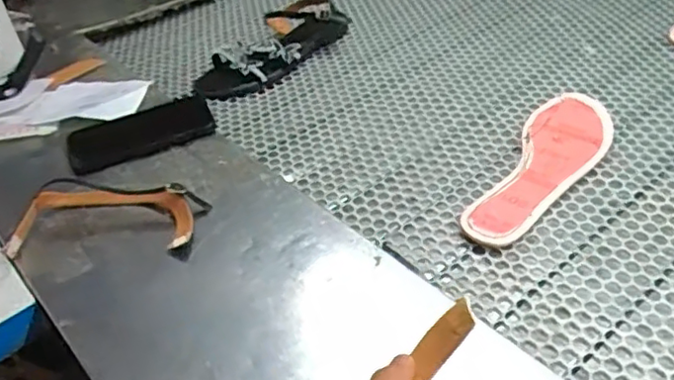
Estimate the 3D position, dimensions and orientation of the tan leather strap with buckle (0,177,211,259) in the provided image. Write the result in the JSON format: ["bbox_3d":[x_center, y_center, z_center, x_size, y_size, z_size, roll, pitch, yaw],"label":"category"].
[{"bbox_3d":[-0.209,0.026,0.563,0.160,0.031,0.099,2,41,12],"label":"tan leather strap with buckle"}]

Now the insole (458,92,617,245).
[{"bbox_3d":[0.212,-0.028,0.615,0.079,0.026,0.248,21,48,29],"label":"insole"}]

